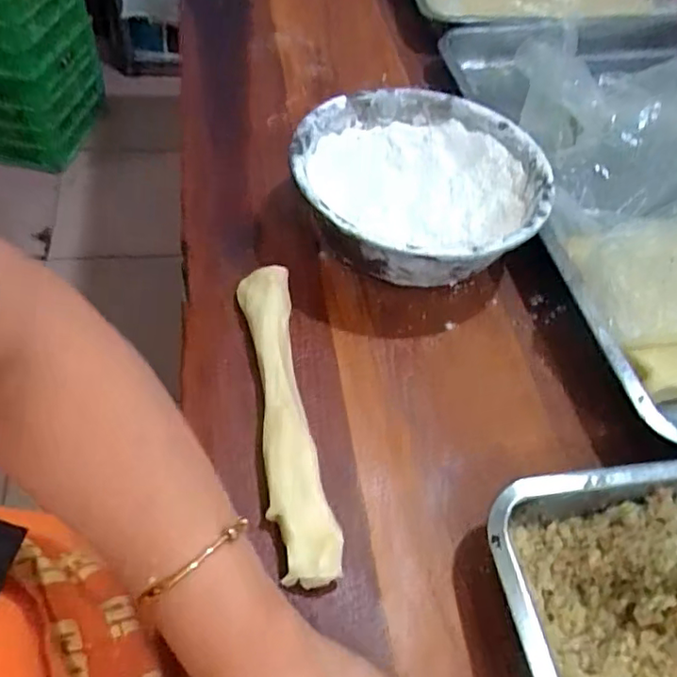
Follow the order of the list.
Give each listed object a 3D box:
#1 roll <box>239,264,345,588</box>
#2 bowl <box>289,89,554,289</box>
[{"bbox_3d":[-0.043,0.051,0.450,0.042,0.042,0.260,-6,54,-11],"label":"roll"},{"bbox_3d":[0.073,-0.135,0.552,0.212,0.089,0.218,3,52,-5],"label":"bowl"}]

